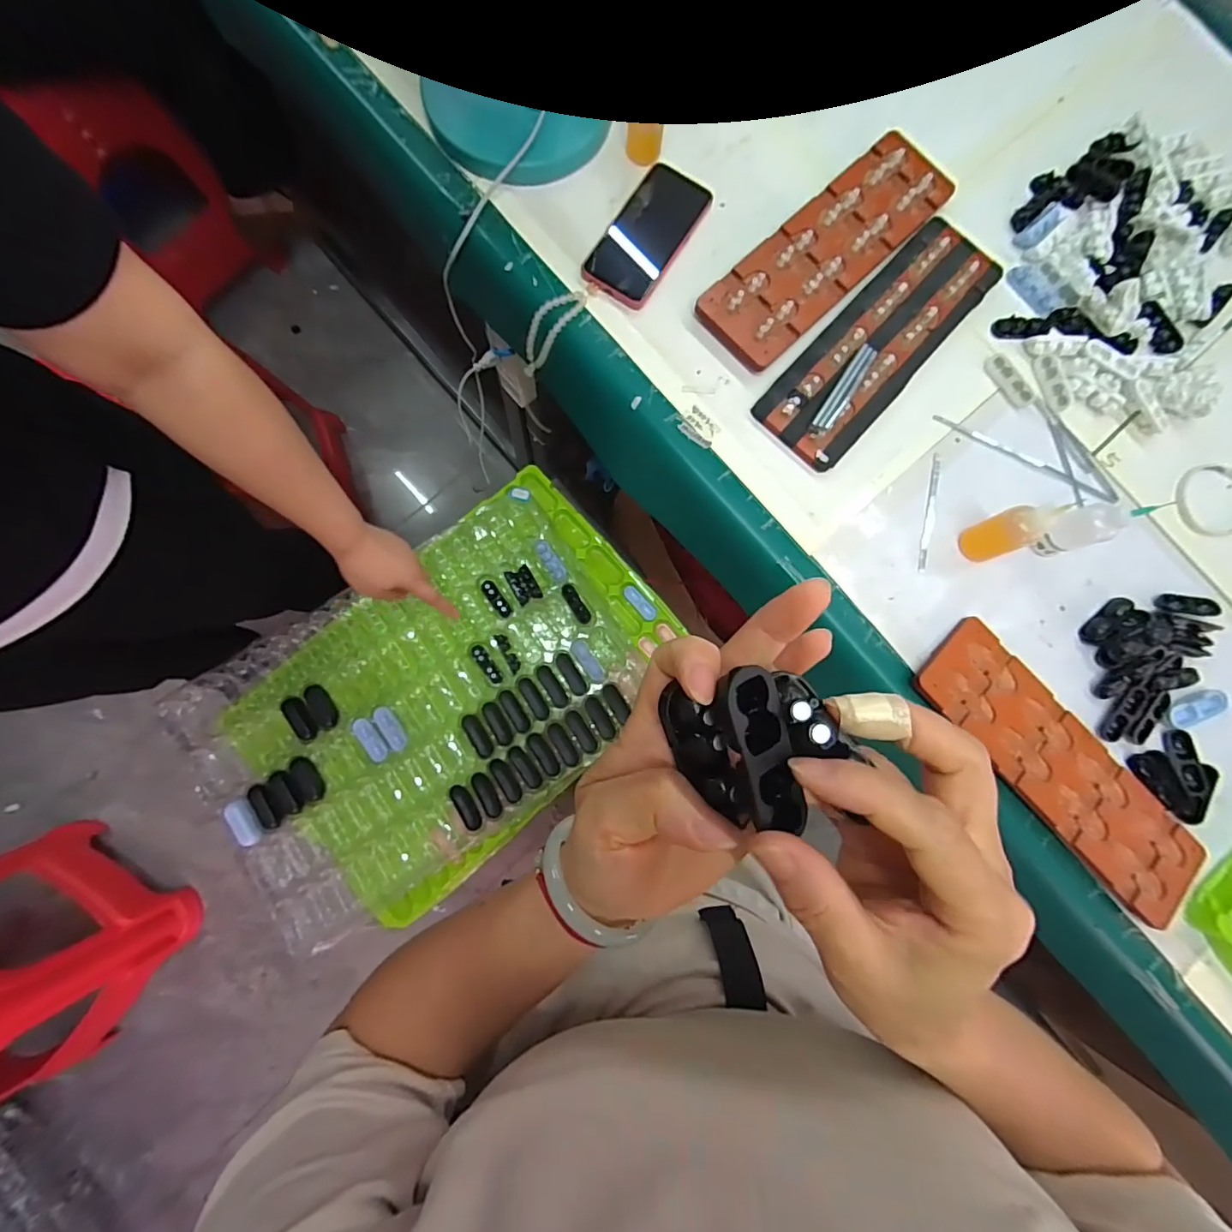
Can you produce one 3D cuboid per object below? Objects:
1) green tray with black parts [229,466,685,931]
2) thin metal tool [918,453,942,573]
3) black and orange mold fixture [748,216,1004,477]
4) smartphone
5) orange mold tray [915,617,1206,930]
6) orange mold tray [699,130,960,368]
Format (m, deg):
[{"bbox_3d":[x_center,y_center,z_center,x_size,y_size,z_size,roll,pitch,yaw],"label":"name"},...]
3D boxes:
[{"bbox_3d":[-0.228,0.099,0.749,0.619,0.048,0.401,-42,87,-8],"label":"green tray with black parts"},{"bbox_3d":[0.327,-0.107,0.545,0.013,0.006,0.126,12,82,-2],"label":"thin metal tool"},{"bbox_3d":[0.282,-0.293,0.551,0.100,0.015,0.320,43,82,2],"label":"black and orange mold fixture"},{"bbox_3d":[0.034,-0.404,0.556,0.079,0.006,0.163,30,82,1],"label":"smartphone"},{"bbox_3d":[0.430,0.147,0.505,0.098,0.013,0.315,-43,87,-8],"label":"orange mold tray"},{"bbox_3d":[0.225,-0.392,0.559,0.317,0.018,0.097,-44,87,-8],"label":"orange mold tray"}]

